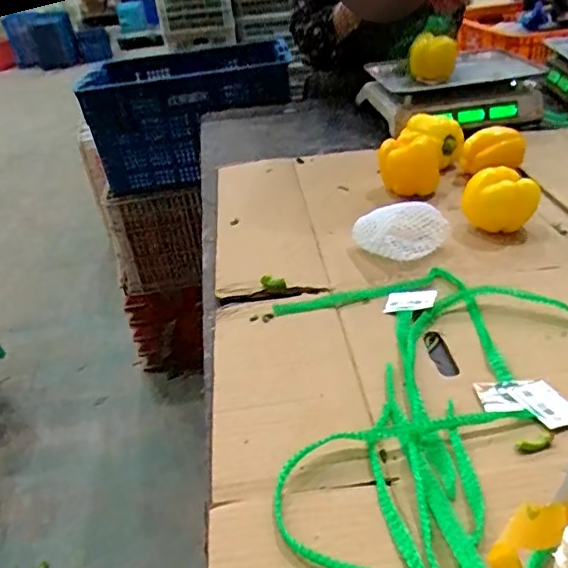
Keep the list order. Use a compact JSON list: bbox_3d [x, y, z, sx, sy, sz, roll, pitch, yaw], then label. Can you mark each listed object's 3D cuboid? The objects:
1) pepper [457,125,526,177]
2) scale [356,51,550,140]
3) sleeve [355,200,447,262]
[{"bbox_3d":[0.357,-0.228,0.959,0.081,0.067,0.095,-28,39,-31],"label":"pepper"},{"bbox_3d":[0.375,-0.424,1.213,0.364,0.102,0.247,-10,33,-6],"label":"scale"},{"bbox_3d":[0.162,-0.076,0.762,0.130,0.072,0.056,-4,33,3],"label":"sleeve"}]

